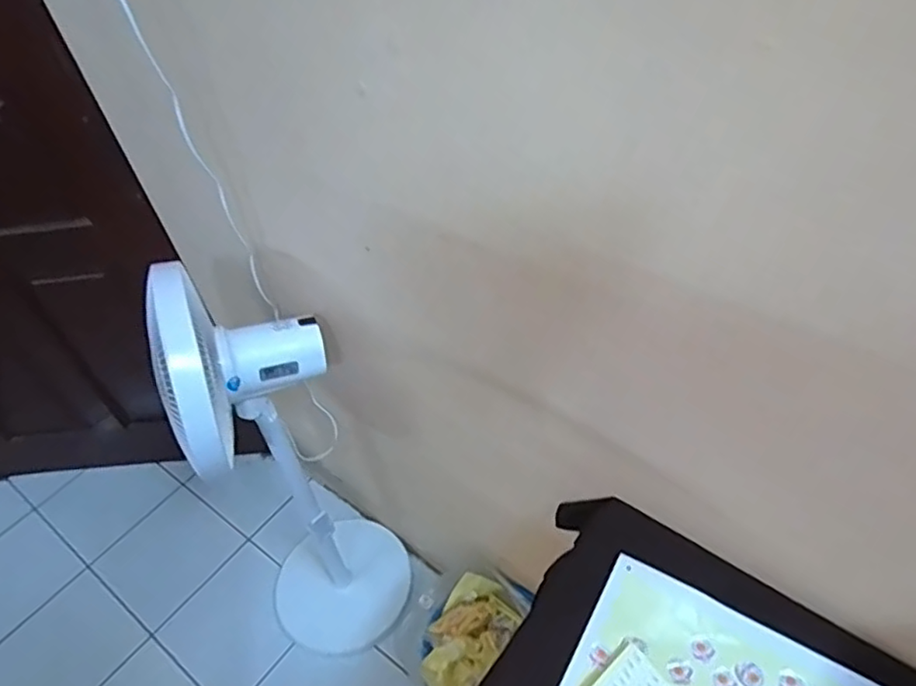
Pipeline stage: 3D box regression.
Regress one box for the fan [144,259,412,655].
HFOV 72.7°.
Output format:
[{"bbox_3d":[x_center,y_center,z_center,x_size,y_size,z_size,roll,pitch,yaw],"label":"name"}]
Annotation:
[{"bbox_3d":[-0.313,0.269,1.204,0.284,1.016,0.303,-29,50,-21],"label":"fan"}]

